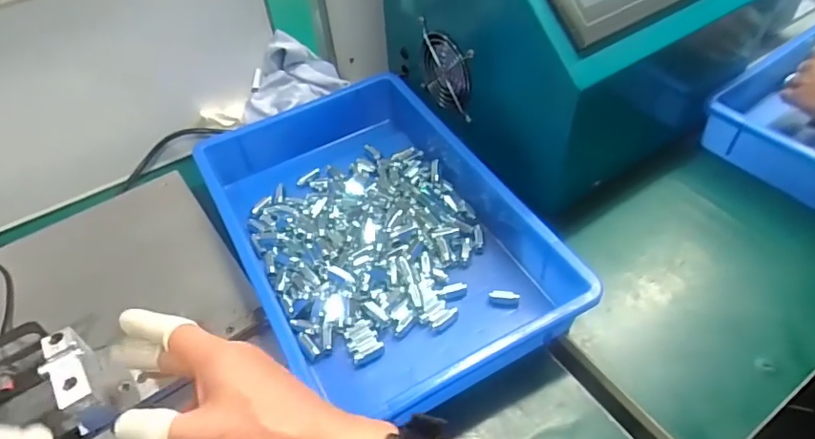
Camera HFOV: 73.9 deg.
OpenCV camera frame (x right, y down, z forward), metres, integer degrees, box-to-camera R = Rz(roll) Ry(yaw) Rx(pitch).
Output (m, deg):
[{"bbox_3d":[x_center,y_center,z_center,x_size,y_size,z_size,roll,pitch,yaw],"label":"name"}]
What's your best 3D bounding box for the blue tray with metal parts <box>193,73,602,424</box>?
[{"bbox_3d":[-0.034,0.002,0.529,0.247,0.063,0.356,-23,51,-16],"label":"blue tray with metal parts"}]

